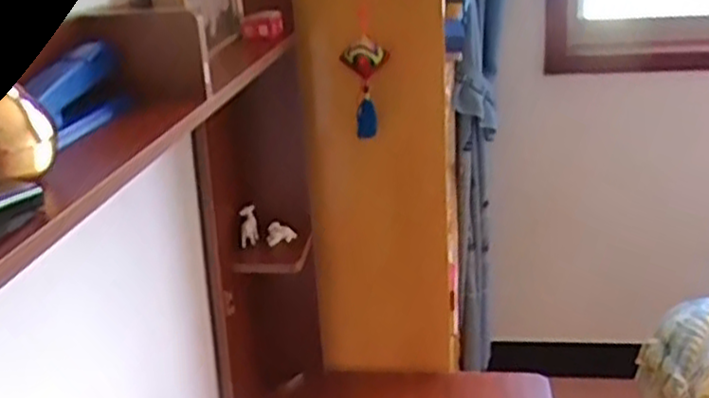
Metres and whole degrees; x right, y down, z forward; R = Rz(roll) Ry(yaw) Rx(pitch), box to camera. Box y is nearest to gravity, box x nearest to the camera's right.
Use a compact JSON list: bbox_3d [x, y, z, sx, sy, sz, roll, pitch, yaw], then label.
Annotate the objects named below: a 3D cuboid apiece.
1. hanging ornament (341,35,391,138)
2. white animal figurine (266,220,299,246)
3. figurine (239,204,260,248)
[{"bbox_3d":[0.015,-0.141,0.957,0.056,0.130,0.052,-1,21,5],"label":"hanging ornament"},{"bbox_3d":[-0.101,0.046,1.023,0.039,0.030,0.016,-10,22,-18],"label":"white animal figurine"},{"bbox_3d":[-0.145,0.037,1.013,0.025,0.065,0.022,-3,-23,0],"label":"figurine"}]

